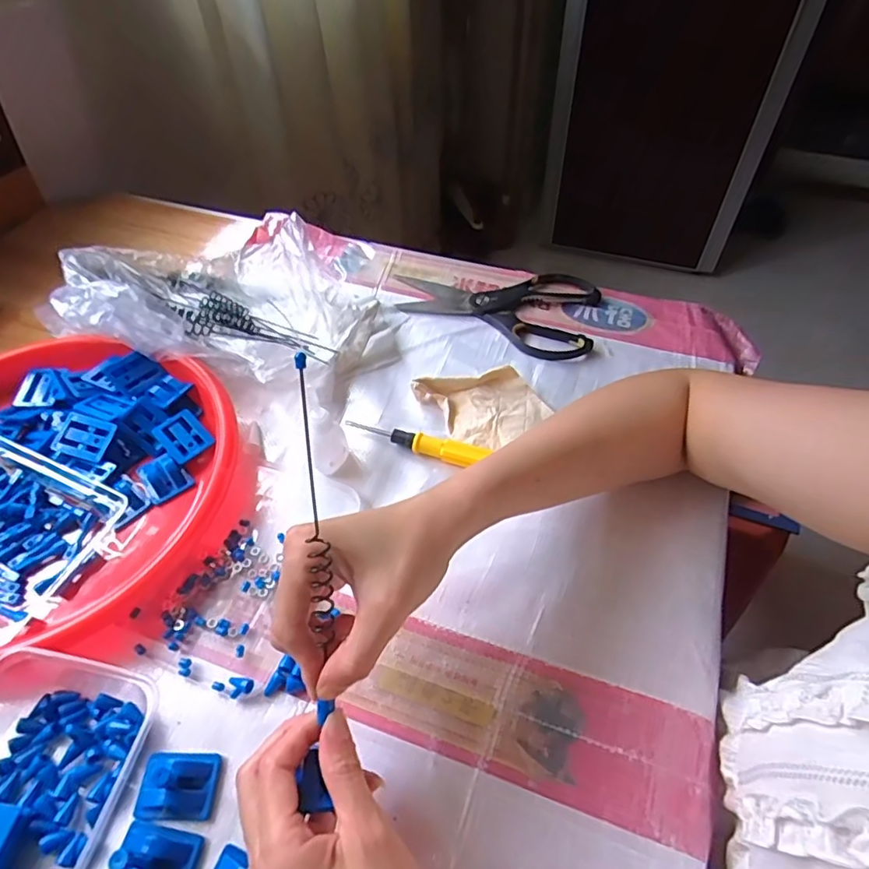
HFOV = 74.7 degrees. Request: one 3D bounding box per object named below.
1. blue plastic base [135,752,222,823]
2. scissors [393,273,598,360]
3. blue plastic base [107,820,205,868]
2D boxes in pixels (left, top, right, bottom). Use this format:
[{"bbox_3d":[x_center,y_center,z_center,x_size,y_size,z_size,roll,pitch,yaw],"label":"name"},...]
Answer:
[{"bbox_3d":[-0.151,0.205,0.334,0.043,0.017,0.035,0,52,2],"label":"blue plastic base"},{"bbox_3d":[0.065,-0.142,0.593,0.211,0.012,0.118,21,56,18],"label":"scissors"},{"bbox_3d":[-0.154,0.233,0.309,0.042,0.022,0.033,9,53,9],"label":"blue plastic base"}]

